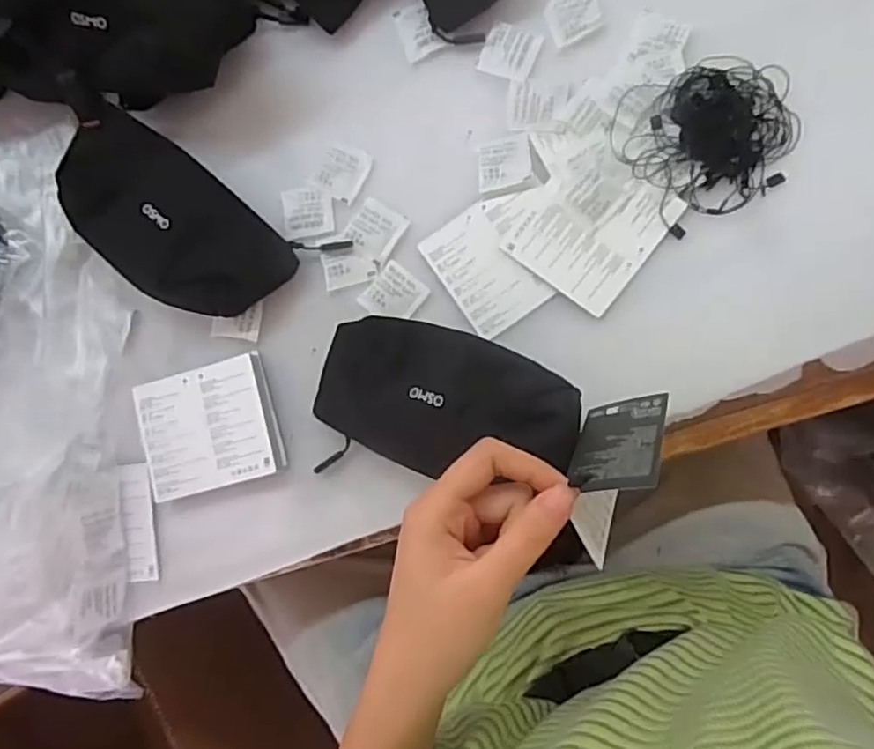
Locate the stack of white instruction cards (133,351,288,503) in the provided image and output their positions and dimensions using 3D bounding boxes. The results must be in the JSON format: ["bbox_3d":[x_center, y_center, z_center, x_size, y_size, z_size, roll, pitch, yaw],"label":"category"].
[{"bbox_3d":[-0.171,0.040,0.494,0.101,0.017,0.089,-15,85,8],"label":"stack of white instruction cards"}]

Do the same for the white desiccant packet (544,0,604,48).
[{"bbox_3d":[0.097,-0.259,0.471,0.037,0.007,0.035,-23,84,7],"label":"white desiccant packet"}]

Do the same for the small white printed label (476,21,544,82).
[{"bbox_3d":[0.053,-0.235,0.483,0.040,0.004,0.037,23,91,10],"label":"small white printed label"}]

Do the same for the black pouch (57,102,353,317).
[{"bbox_3d":[-0.189,-0.108,0.494,0.206,0.039,0.105,31,92,9],"label":"black pouch"}]

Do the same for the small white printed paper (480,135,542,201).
[{"bbox_3d":[0.050,-0.150,0.476,0.042,0.004,0.038,-12,85,8],"label":"small white printed paper"}]

